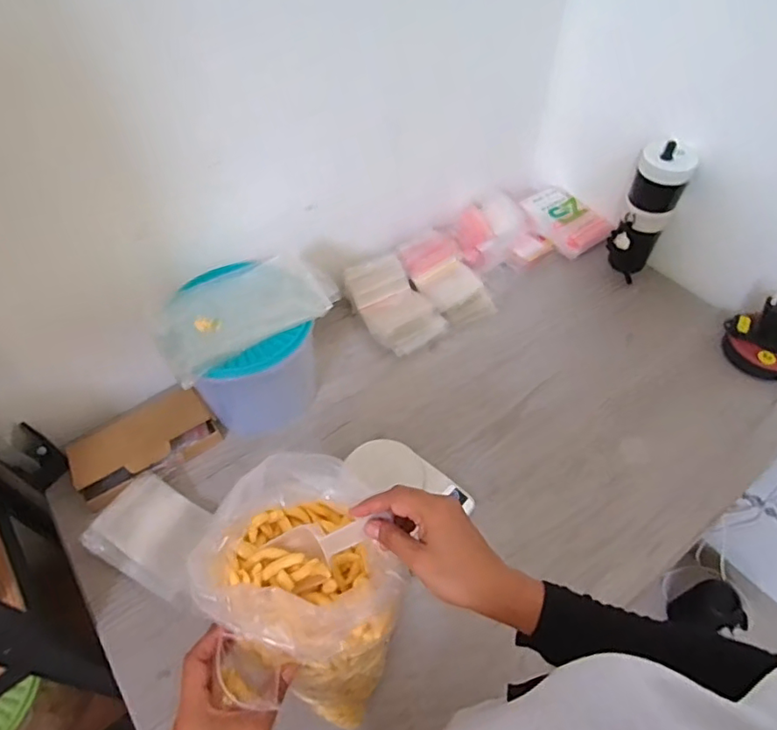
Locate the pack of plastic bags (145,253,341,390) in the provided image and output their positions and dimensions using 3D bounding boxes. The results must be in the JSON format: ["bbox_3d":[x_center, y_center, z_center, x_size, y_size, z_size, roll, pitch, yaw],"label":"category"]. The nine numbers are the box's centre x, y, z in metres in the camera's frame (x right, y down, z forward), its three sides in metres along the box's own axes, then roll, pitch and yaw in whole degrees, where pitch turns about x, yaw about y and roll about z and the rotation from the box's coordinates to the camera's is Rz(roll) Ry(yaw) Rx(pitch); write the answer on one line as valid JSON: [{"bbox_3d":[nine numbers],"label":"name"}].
[{"bbox_3d":[-0.200,-0.078,0.757,0.243,0.048,0.152,-32,59,-21],"label":"pack of plastic bags"}]

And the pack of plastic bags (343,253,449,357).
[{"bbox_3d":[0.009,-0.108,0.968,0.119,0.071,0.178,-29,58,-19],"label":"pack of plastic bags"}]

